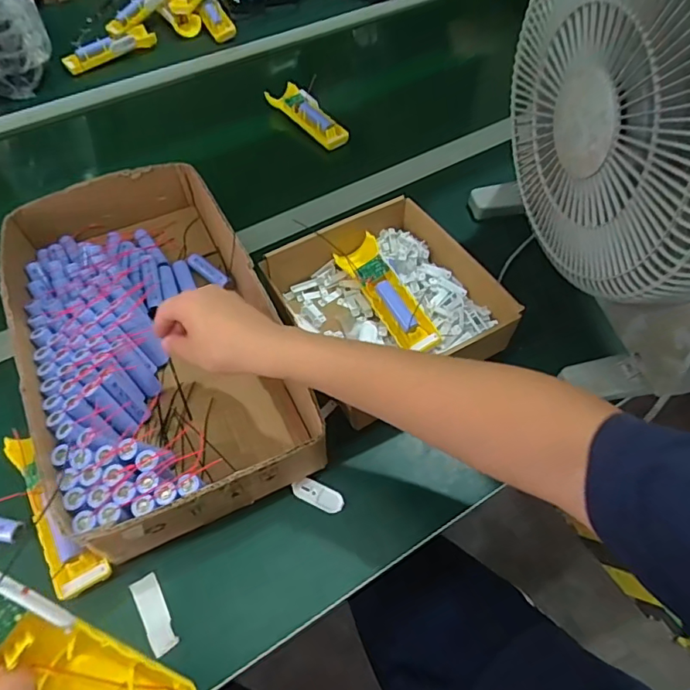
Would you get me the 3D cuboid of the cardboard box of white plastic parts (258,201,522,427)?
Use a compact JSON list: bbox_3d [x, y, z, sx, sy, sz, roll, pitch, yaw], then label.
[{"bbox_3d":[0.035,-0.054,0.568,0.199,0.065,0.239,-26,60,-17],"label":"cardboard box of white plastic parts"}]

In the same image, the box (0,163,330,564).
[{"bbox_3d":[-0.202,-0.021,0.537,0.226,0.074,0.422,-23,59,-15],"label":"box"}]

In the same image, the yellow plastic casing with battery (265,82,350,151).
[{"bbox_3d":[-0.059,-0.358,0.800,0.052,0.022,0.164,-32,62,-19],"label":"yellow plastic casing with battery"}]

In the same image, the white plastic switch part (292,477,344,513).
[{"bbox_3d":[-0.025,0.141,0.483,0.050,0.010,0.020,23,59,14],"label":"white plastic switch part"}]

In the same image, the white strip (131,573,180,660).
[{"bbox_3d":[-0.156,0.221,0.425,0.021,0.004,0.062,-27,58,-19],"label":"white strip"}]

